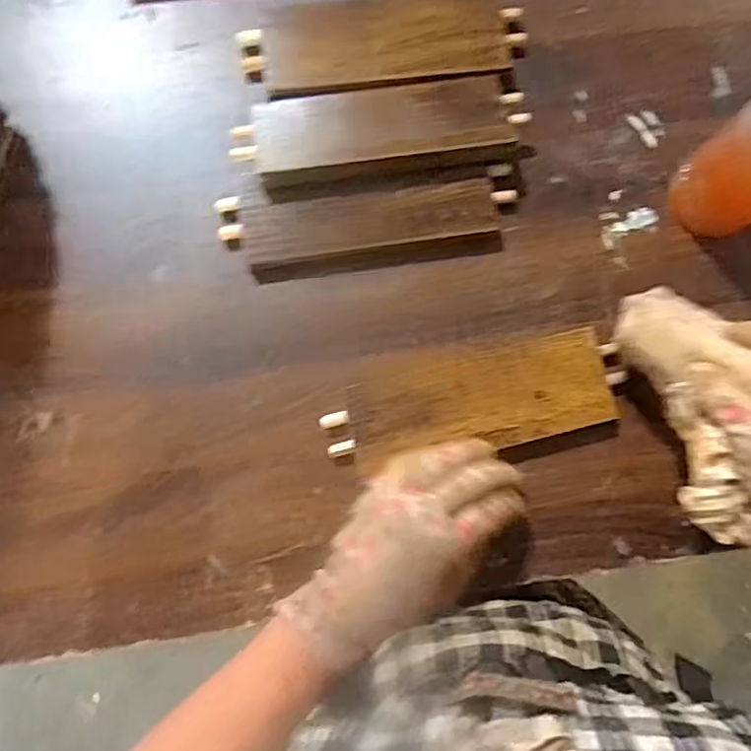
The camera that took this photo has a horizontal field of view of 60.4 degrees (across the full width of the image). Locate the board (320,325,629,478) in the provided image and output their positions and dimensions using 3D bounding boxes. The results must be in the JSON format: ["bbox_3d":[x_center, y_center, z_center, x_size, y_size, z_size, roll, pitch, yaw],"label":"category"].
[{"bbox_3d":[0.068,0.019,0.438,0.193,0.020,0.078,-8,83,-2],"label":"board"}]

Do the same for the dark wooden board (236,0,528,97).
[{"bbox_3d":[0.006,-0.242,0.471,0.197,0.016,0.067,-6,83,-3],"label":"dark wooden board"}]

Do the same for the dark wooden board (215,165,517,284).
[{"bbox_3d":[-0.005,-0.105,0.454,0.198,0.014,0.057,-7,83,-3],"label":"dark wooden board"}]

